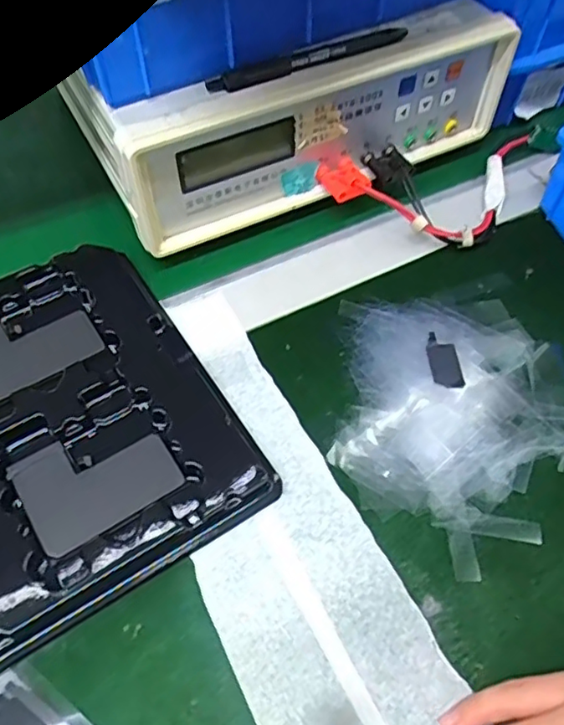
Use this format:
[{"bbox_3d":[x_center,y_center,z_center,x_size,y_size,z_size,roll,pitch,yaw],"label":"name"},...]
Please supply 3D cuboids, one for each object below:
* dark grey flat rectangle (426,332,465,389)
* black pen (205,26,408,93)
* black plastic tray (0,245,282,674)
[{"bbox_3d":[0.101,-0.002,0.370,0.019,0.004,0.040,-3,56,-3],"label":"dark grey flat rectangle"},{"bbox_3d":[0.017,-0.189,0.373,0.131,0.013,0.009,-19,59,-13],"label":"black pen"},{"bbox_3d":[-0.176,0.057,0.317,0.285,0.015,0.206,-28,62,-18],"label":"black plastic tray"}]

